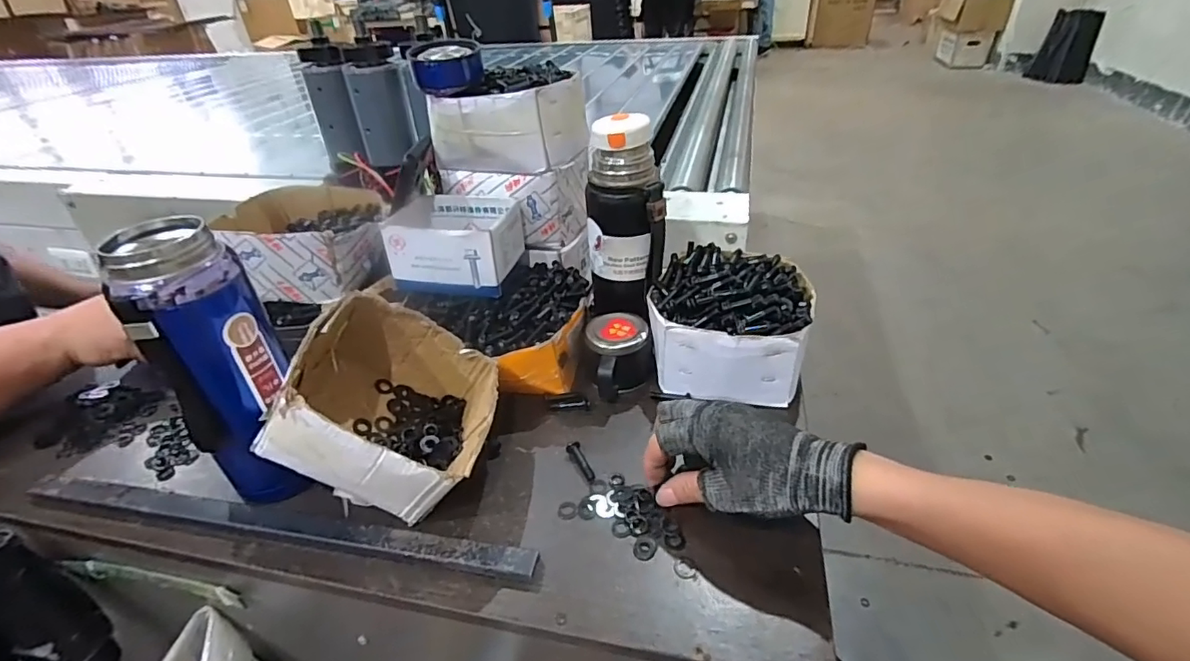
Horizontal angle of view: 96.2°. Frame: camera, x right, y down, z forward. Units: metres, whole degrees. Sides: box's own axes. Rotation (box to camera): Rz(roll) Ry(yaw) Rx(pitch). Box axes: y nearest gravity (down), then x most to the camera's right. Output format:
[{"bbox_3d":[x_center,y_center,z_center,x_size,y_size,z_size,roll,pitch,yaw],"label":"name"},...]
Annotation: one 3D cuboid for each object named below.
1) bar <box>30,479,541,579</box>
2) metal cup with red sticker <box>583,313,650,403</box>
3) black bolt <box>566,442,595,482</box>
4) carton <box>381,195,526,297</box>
[{"bbox_3d":[-0.256,0.147,0.419,0.441,0.011,0.023,5,36,12],"label":"bar"},{"bbox_3d":[0.023,0.028,0.520,0.064,0.056,0.074,-4,35,0],"label":"metal cup with red sticker"},{"bbox_3d":[-0.011,0.110,0.451,0.012,0.010,0.038,-19,38,-20],"label":"black bolt"},{"bbox_3d":[-0.142,-0.086,0.548,0.121,0.075,0.092,4,36,11],"label":"carton"}]

